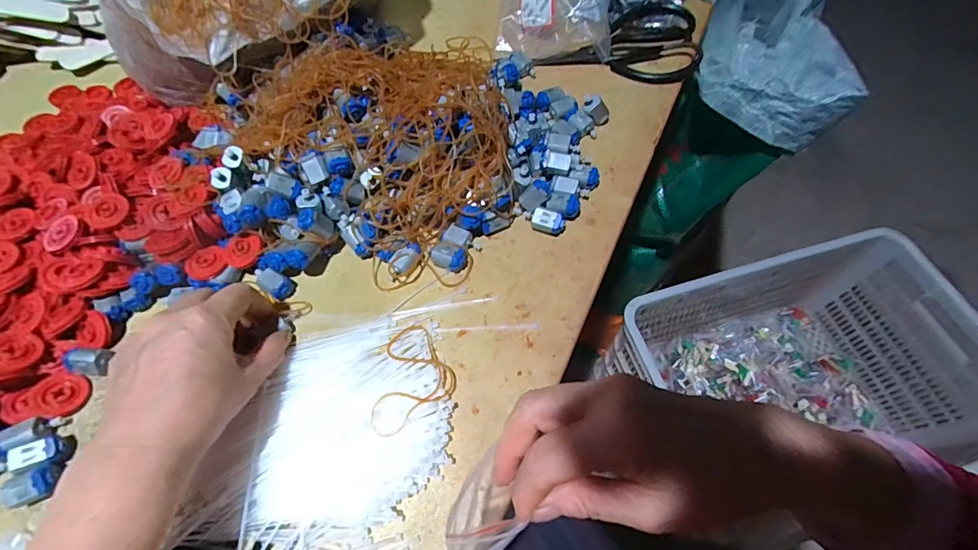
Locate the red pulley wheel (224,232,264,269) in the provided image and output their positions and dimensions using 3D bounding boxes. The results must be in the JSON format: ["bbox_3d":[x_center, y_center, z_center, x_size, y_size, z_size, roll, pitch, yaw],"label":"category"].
[{"bbox_3d":[-0.206,-0.021,0.371,0.031,0.004,0.030,-1,78,3],"label":"red pulley wheel"}]

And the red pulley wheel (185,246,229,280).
[{"bbox_3d":[-0.237,-0.010,0.371,0.028,0.007,0.030,-1,60,1],"label":"red pulley wheel"}]

